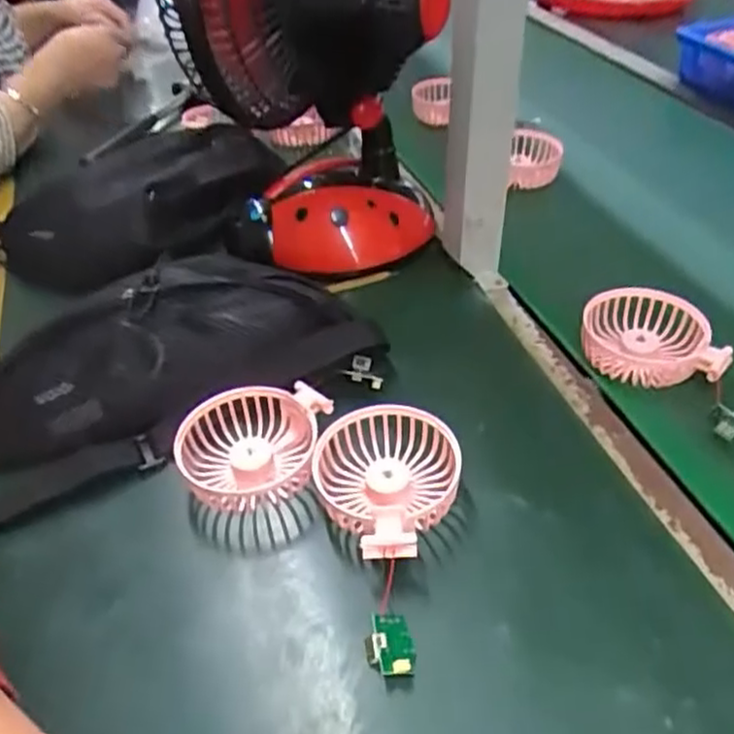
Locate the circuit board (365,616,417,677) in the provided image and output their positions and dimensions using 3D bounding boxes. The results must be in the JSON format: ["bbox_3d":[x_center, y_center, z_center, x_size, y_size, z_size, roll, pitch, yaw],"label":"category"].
[{"bbox_3d":[0.012,0.145,0.372,0.025,0.016,0.030,-4,41,0],"label":"circuit board"}]

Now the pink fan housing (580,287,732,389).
[{"bbox_3d":[0.213,-0.023,0.537,0.098,0.035,0.071,10,43,16],"label":"pink fan housing"}]

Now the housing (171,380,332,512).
[{"bbox_3d":[-0.073,0.056,0.471,0.100,0.041,0.079,-6,41,-2],"label":"housing"}]

